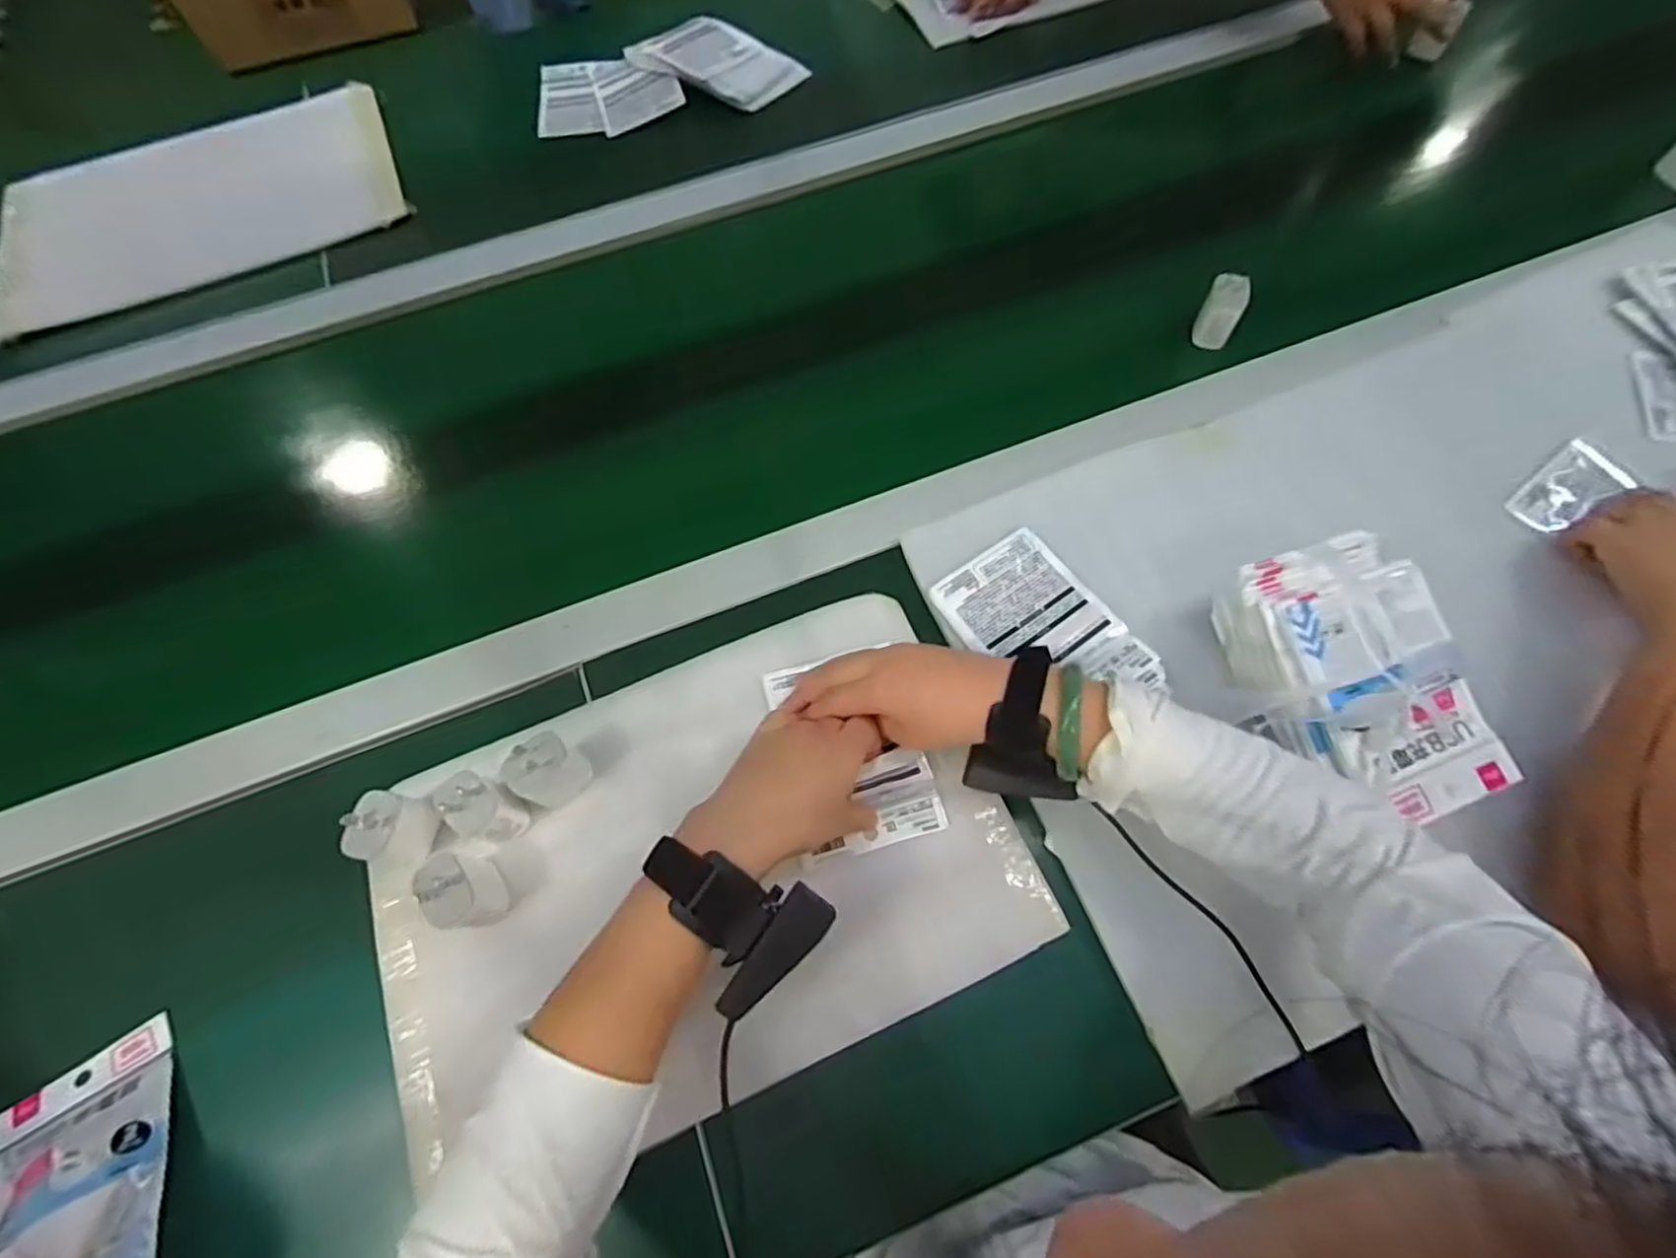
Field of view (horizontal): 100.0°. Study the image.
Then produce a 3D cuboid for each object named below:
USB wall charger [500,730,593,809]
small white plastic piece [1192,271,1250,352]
[{"bbox_3d":[-0.191,0.094,0.464,0.039,0.050,0.030,-42,70,-15],"label":"USB wall charger"},{"bbox_3d":[0.343,-0.281,0.628,0.014,0.063,0.034,-29,55,-27],"label":"small white plastic piece"}]

